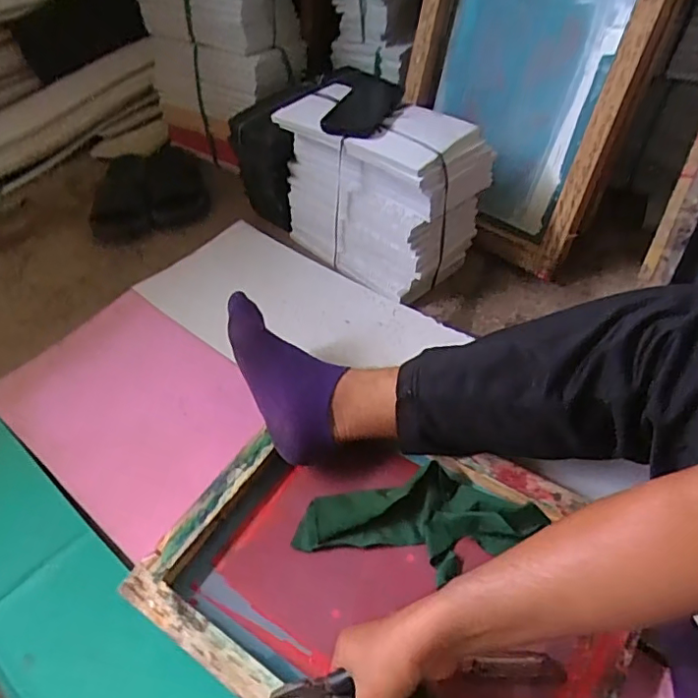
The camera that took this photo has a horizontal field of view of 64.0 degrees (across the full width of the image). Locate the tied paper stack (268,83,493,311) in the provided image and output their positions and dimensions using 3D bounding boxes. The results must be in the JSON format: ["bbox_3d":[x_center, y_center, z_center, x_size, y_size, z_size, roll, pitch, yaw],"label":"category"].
[{"bbox_3d":[0.047,-0.258,0.920,0.297,0.249,0.189,34,59,27],"label":"tied paper stack"}]

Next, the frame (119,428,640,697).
[{"bbox_3d":[0.051,0.239,0.586,0.466,0.049,0.335,25,59,24],"label":"frame"}]

